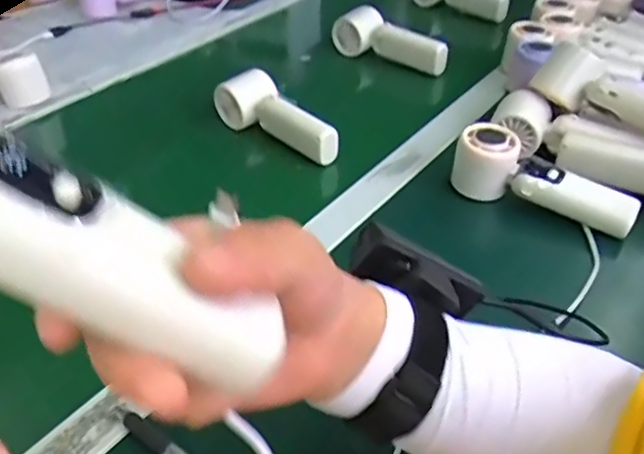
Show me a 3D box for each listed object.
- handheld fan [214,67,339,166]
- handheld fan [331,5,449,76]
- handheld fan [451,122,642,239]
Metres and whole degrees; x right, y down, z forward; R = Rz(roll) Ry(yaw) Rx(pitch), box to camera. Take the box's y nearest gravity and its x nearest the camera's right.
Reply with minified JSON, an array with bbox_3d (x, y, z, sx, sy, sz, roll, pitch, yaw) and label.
[{"bbox_3d":[-0.051,-0.126,0.662,0.044,0.060,0.169,-32,49,-32],"label":"handheld fan"},{"bbox_3d":[0.092,-0.261,0.830,0.173,0.070,0.042,29,48,30],"label":"handheld fan"},{"bbox_3d":[0.203,-0.042,0.548,0.162,0.054,0.044,24,45,27],"label":"handheld fan"}]

